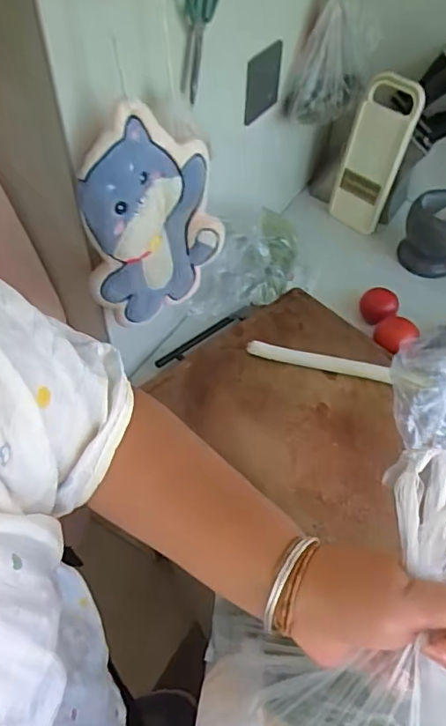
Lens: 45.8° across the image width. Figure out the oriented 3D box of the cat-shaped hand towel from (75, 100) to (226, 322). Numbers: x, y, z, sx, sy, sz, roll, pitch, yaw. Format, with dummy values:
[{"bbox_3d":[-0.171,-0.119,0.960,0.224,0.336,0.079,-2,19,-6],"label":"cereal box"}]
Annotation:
[{"bbox_3d":[-0.069,-0.149,0.556,0.153,0.220,0.051,-24,56,-19],"label":"cat-shaped hand towel"}]

